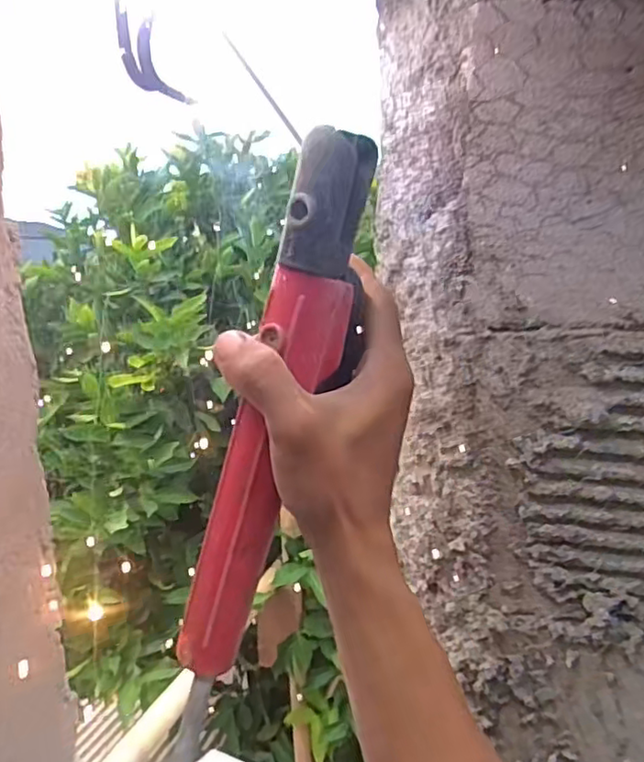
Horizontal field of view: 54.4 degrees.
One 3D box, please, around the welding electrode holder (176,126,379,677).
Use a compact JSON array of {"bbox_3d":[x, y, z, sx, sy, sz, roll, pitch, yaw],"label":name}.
[{"bbox_3d":[-0.019,0.015,0.305,0.042,0.256,0.041,16,10,-3],"label":"welding electrode holder"}]

